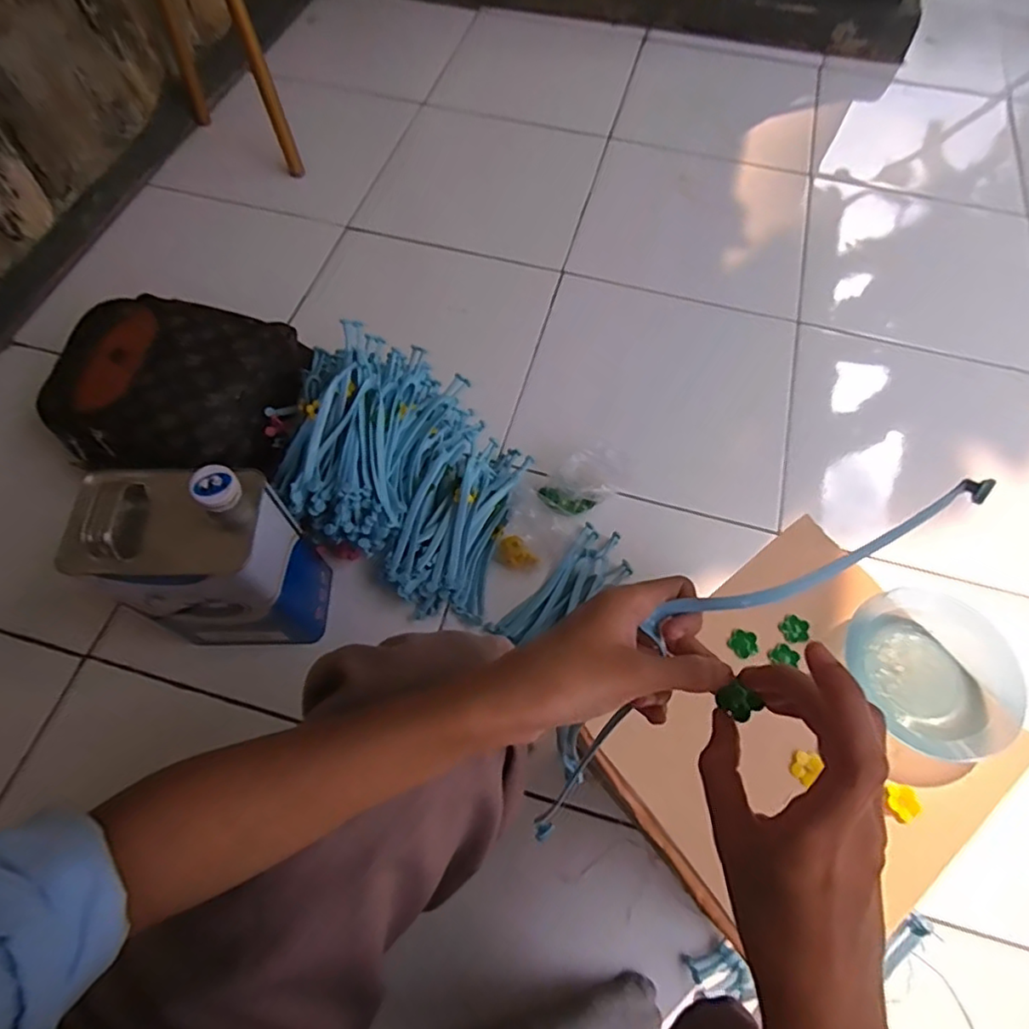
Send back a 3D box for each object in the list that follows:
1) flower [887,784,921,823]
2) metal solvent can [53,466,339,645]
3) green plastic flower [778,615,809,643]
[{"bbox_3d":[0.283,0.211,0.433,0.021,0.008,0.024,-2,63,-2],"label":"flower"},{"bbox_3d":[-0.311,0.047,0.611,0.170,0.234,0.109,-4,63,-3],"label":"metal solvent can"},{"bbox_3d":[0.229,0.093,0.483,0.023,0.005,0.023,0,63,-1],"label":"green plastic flower"}]

